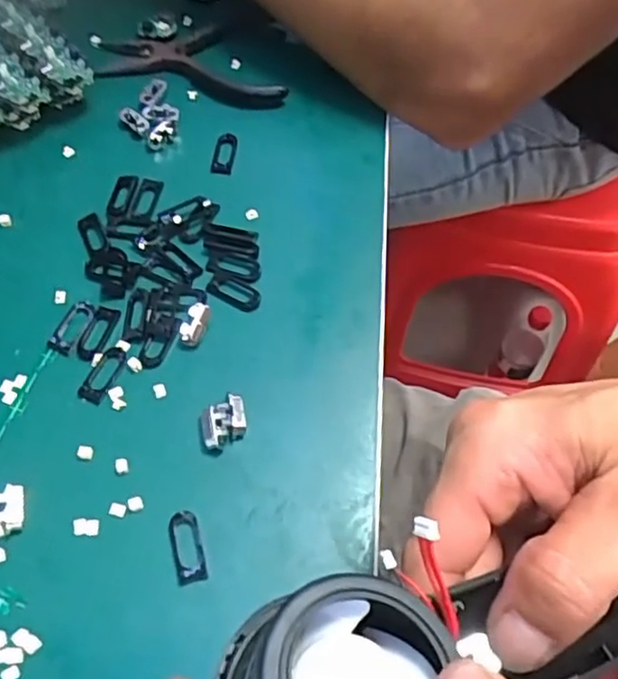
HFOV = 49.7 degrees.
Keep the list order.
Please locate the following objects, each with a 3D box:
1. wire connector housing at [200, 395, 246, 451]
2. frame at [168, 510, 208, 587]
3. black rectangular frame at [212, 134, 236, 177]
[{"bbox_3d":[-0.038,0.037,0.295,0.020,0.009,0.020,-9,62,-8],"label":"wire connector housing"},{"bbox_3d":[-0.050,0.084,0.270,0.013,0.004,0.029,-14,62,-11],"label":"frame"},{"bbox_3d":[-0.048,-0.105,0.378,0.012,0.004,0.029,6,60,0],"label":"black rectangular frame"}]

